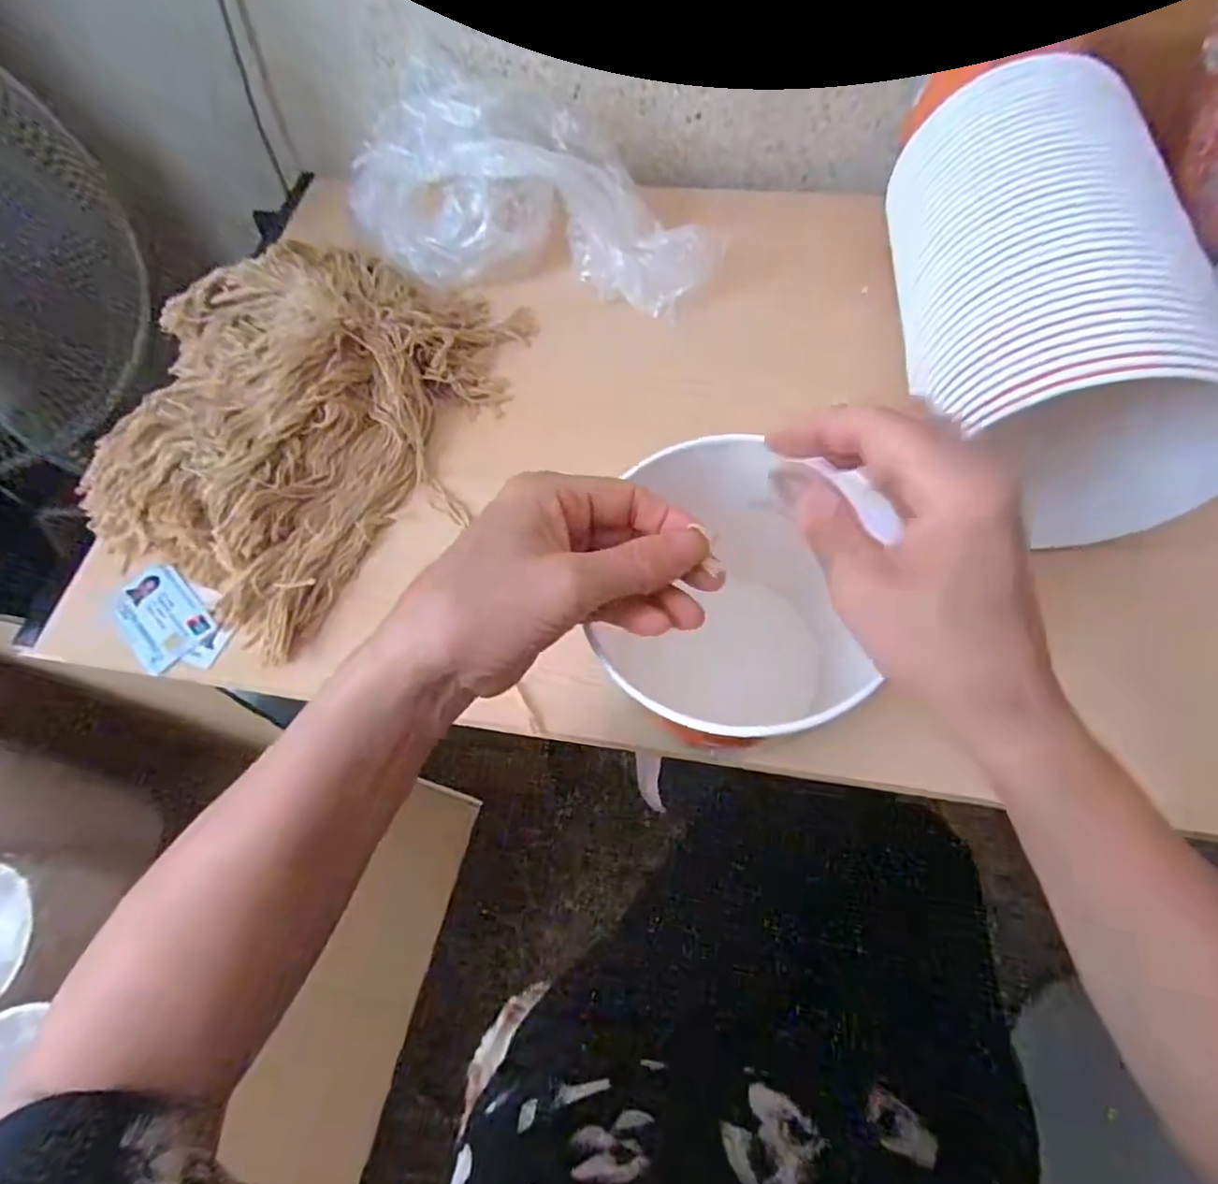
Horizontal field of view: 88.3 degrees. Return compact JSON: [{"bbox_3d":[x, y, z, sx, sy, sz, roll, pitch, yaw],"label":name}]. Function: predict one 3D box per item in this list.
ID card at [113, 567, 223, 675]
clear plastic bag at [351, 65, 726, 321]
[{"bbox_3d":[-0.331,0.017,0.464,0.081,0.007,0.056,41,68,19],"label":"ID card"},{"bbox_3d":[-0.056,-0.372,0.579,0.320,0.118,0.182,14,62,11],"label":"clear plastic bag"}]

